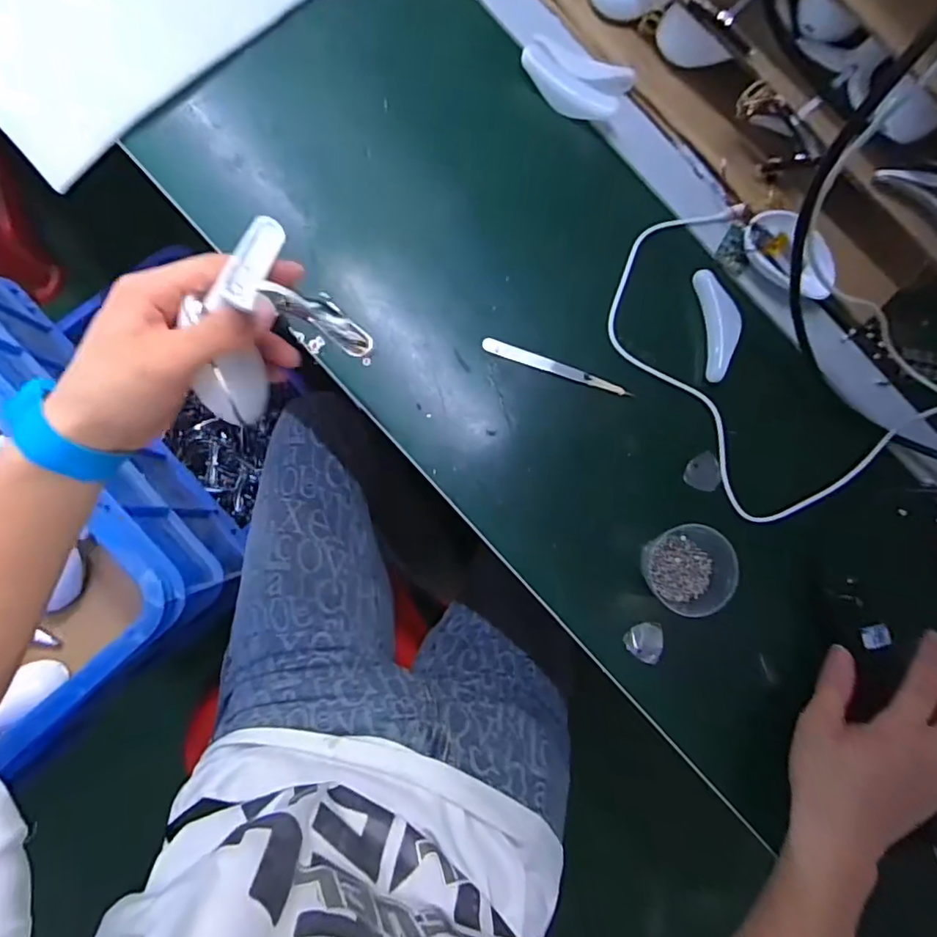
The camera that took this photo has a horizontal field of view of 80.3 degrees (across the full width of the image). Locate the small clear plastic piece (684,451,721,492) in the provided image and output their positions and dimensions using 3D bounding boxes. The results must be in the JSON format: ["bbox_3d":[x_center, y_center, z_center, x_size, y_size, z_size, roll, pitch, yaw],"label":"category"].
[{"bbox_3d":[0.194,0.003,0.456,0.027,0.004,0.030,22,83,-4],"label":"small clear plastic piece"}]

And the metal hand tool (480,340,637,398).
[{"bbox_3d":[0.071,-0.082,0.448,0.122,0.010,0.012,18,83,-4],"label":"metal hand tool"}]

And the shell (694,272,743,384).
[{"bbox_3d":[0.202,-0.117,0.448,0.020,0.027,0.088,-7,86,-7],"label":"shell"}]

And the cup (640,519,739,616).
[{"bbox_3d":[0.165,0.076,0.425,0.057,0.050,0.061,1,85,-6],"label":"cup"}]

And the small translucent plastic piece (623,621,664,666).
[{"bbox_3d":[0.140,0.137,0.446,0.030,0.015,0.031,21,83,-4],"label":"small translucent plastic piece"}]

